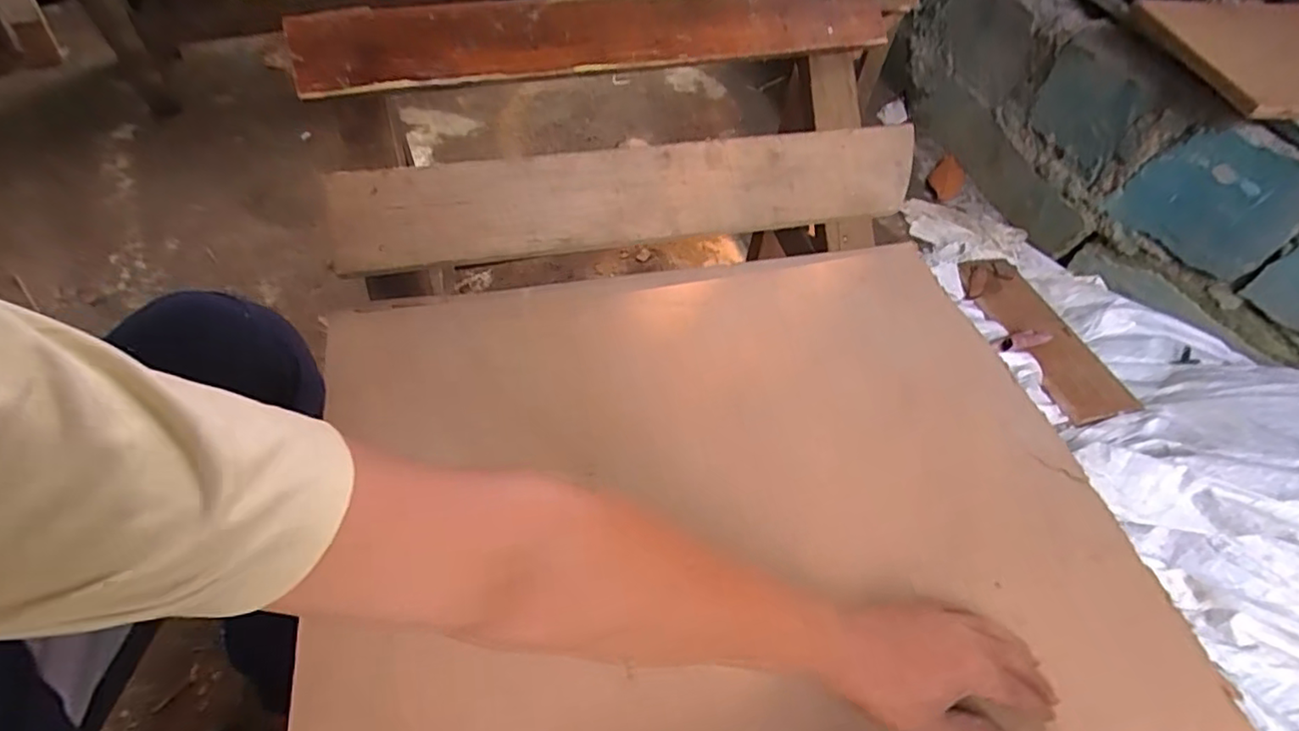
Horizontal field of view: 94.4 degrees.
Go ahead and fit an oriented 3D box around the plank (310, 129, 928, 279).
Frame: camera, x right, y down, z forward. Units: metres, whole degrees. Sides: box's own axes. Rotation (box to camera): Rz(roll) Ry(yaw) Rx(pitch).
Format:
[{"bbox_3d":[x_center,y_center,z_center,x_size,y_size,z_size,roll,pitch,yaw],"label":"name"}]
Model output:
[{"bbox_3d":[-0.005,-0.181,0.634,0.612,0.028,0.104,-9,93,-11],"label":"plank"}]

